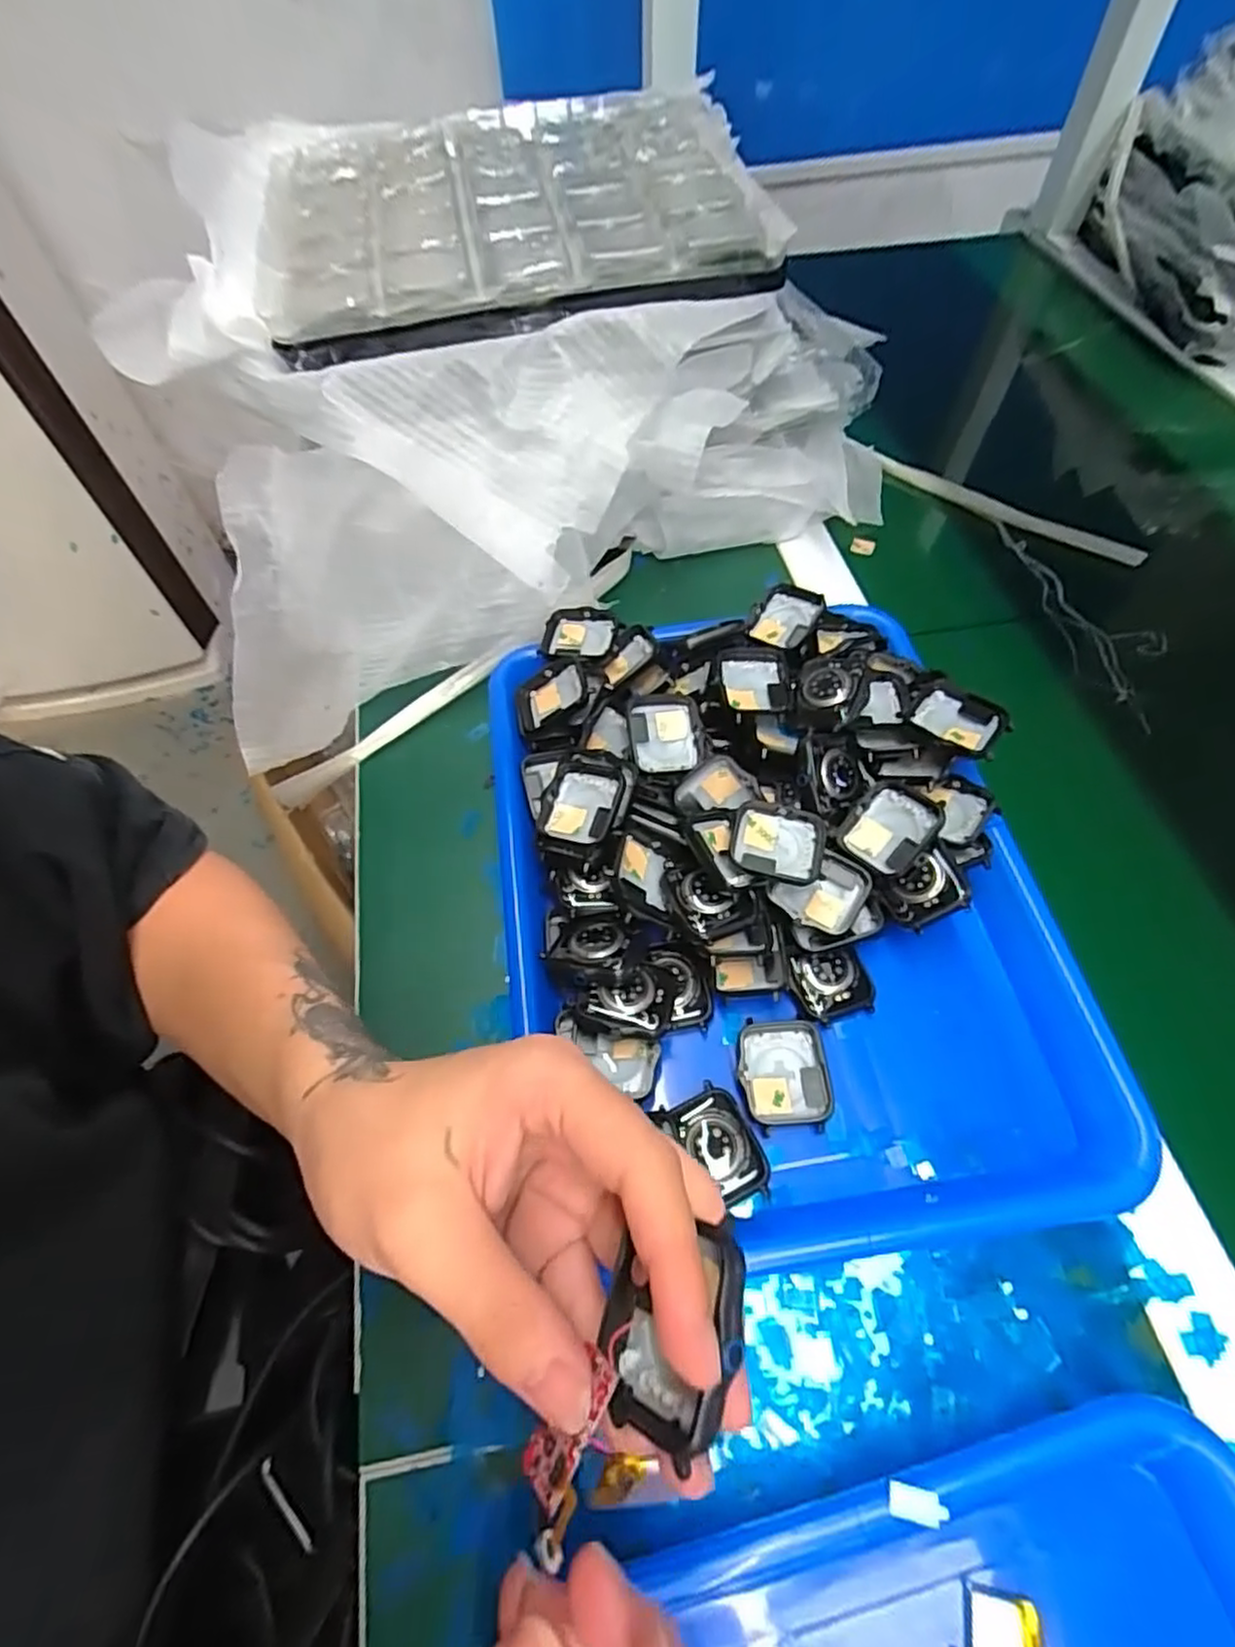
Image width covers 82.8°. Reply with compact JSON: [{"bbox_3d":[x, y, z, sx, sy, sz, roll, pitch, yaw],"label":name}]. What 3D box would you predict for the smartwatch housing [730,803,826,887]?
[{"bbox_3d":[0.077,0.010,0.333,0.043,0.009,0.037,10,59,8],"label":"smartwatch housing"}]

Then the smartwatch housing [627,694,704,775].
[{"bbox_3d":[0.025,-0.045,0.357,0.037,0.012,0.042,-6,58,-1],"label":"smartwatch housing"}]

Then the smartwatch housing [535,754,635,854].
[{"bbox_3d":[-0.016,-0.010,0.344,0.038,0.014,0.051,18,60,13],"label":"smartwatch housing"}]

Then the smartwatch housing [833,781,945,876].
[{"bbox_3d":[0.130,0.002,0.334,0.042,0.008,0.036,-53,52,4],"label":"smartwatch housing"}]

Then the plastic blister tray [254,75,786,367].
[{"bbox_3d":[-0.071,-0.400,0.449,0.304,0.022,0.300,-12,61,-2],"label":"plastic blister tray"}]

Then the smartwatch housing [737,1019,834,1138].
[{"bbox_3d":[0.074,0.111,0.309,0.038,0.006,0.044,-3,58,0],"label":"smartwatch housing"}]

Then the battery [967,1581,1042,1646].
[{"bbox_3d":[0.122,0.256,0.220,0.021,0.006,0.020,10,59,9],"label":"battery"}]

